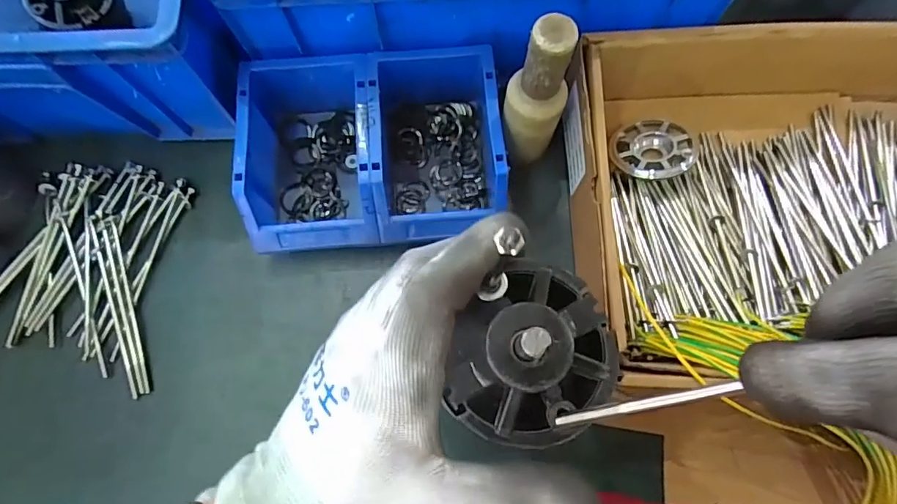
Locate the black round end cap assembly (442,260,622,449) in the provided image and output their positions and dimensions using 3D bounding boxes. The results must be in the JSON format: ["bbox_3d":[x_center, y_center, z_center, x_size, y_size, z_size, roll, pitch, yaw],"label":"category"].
[{"bbox_3d":[0.033,0.040,0.189,0.060,0.016,0.069,36,78,9],"label":"black round end cap assembly"}]

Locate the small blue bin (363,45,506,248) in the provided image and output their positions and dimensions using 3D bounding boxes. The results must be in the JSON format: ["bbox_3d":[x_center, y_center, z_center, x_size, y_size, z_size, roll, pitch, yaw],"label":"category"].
[{"bbox_3d":[-0.011,-0.093,0.432,0.108,0.071,0.156,-5,75,-1],"label":"small blue bin"}]

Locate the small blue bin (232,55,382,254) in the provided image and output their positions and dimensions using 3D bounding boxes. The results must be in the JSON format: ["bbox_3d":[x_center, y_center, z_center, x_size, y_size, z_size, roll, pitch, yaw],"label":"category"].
[{"bbox_3d":[-0.116,-0.093,0.433,0.107,0.072,0.179,-3,75,-1],"label":"small blue bin"}]

